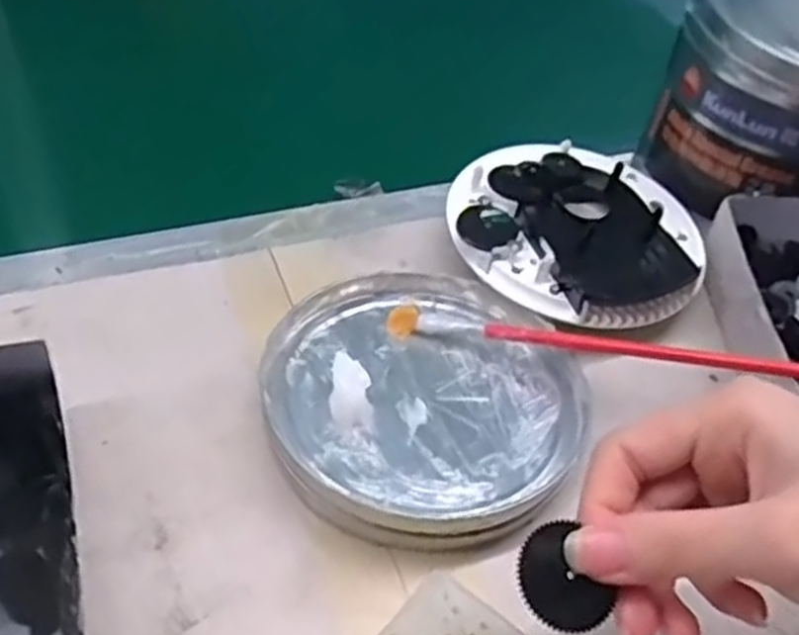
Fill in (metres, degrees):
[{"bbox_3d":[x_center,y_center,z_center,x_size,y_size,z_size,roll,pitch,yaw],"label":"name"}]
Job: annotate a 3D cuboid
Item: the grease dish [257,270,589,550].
[{"bbox_3d":[0.010,0.030,0.325,0.128,0.022,0.125,3,46,-3],"label":"grease dish"}]

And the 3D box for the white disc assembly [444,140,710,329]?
[{"bbox_3d":[0.085,-0.043,0.384,0.121,0.034,0.110,3,46,-3],"label":"white disc assembly"}]

